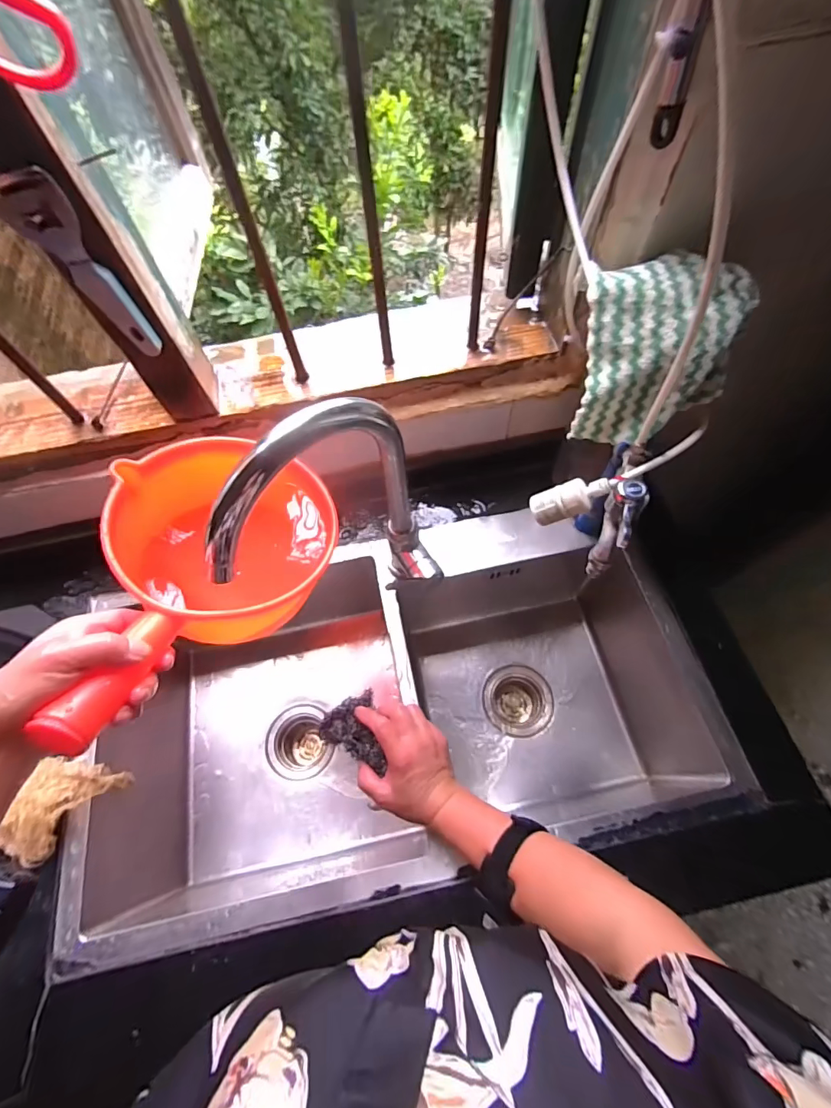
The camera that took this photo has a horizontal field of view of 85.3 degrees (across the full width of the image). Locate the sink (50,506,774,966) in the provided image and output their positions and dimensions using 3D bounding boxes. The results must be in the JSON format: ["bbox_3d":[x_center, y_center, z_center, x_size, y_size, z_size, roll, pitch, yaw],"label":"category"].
[{"bbox_3d":[-0.059,0.202,0.656,0.754,0.253,0.436,-11,65,-2],"label":"sink"}]

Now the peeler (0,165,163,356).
[{"bbox_3d":[-0.267,-0.224,0.363,0.045,0.133,0.035,33,71,17],"label":"peeler"}]

